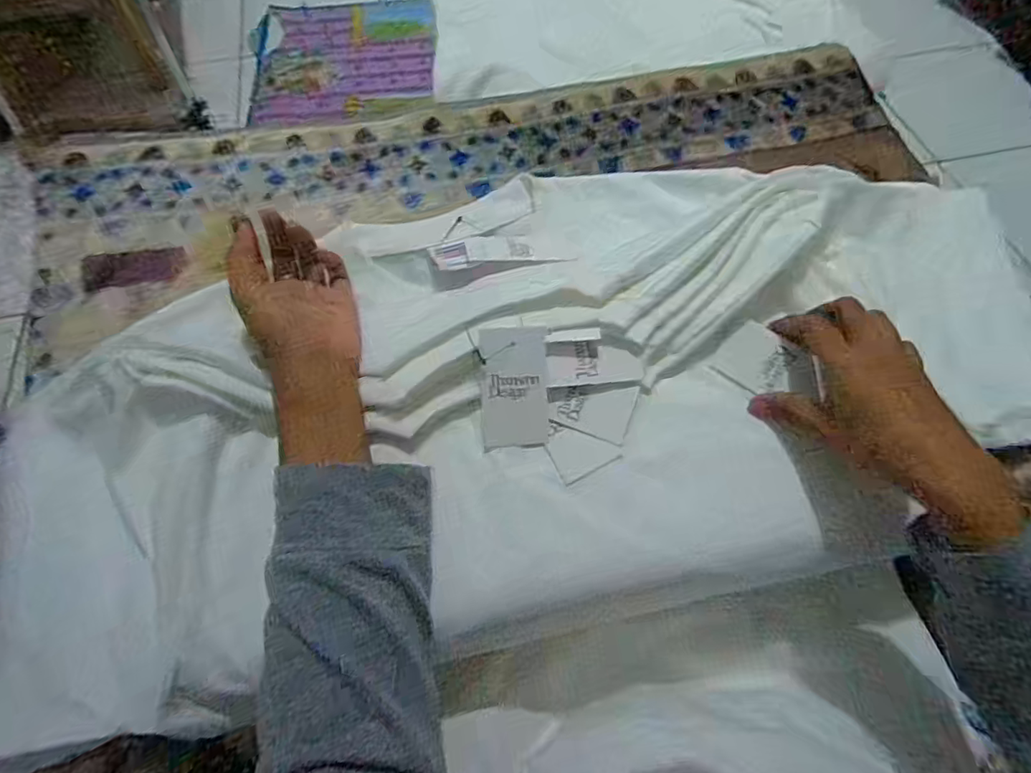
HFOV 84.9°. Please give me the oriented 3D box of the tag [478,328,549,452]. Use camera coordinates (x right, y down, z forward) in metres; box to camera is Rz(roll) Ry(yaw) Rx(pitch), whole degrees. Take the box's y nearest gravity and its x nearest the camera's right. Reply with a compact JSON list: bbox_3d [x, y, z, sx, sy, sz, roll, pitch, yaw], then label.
[{"bbox_3d":[0.000,0.001,0.380,0.045,0.004,0.079,-3,94,-12],"label":"tag"}]

